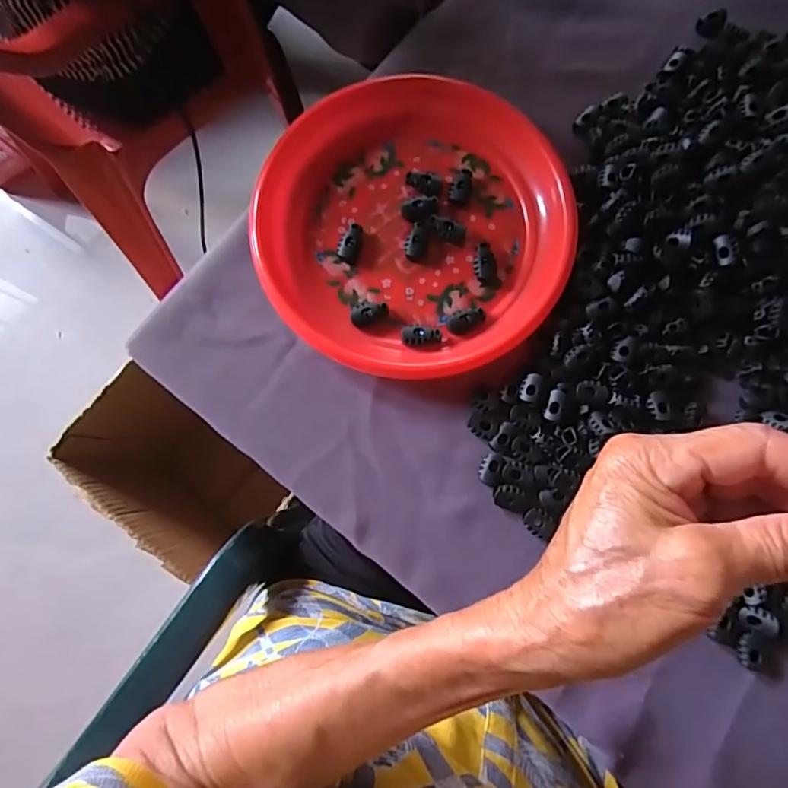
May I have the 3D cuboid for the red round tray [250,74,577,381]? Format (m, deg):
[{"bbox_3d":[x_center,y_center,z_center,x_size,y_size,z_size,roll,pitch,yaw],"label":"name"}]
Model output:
[{"bbox_3d":[0.013,-0.126,0.387,0.218,0.024,0.222,0,80,1],"label":"red round tray"}]

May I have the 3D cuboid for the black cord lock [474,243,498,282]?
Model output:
[{"bbox_3d":[0.068,-0.099,0.390,0.017,0.008,0.030,-3,80,1],"label":"black cord lock"}]

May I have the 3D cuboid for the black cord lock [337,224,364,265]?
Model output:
[{"bbox_3d":[-0.032,-0.114,0.395,0.016,0.010,0.030,18,81,4],"label":"black cord lock"}]

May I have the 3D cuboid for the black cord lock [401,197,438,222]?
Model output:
[{"bbox_3d":[0.021,-0.140,0.398,0.029,0.010,0.018,-17,80,-2],"label":"black cord lock"}]

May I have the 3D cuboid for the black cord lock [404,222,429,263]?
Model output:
[{"bbox_3d":[0.017,-0.114,0.392,0.016,0.010,0.027,14,81,4],"label":"black cord lock"}]

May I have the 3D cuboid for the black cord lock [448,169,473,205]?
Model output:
[{"bbox_3d":[0.052,-0.160,0.400,0.016,0.008,0.029,11,80,3],"label":"black cord lock"}]

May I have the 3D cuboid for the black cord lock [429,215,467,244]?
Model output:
[{"bbox_3d":[0.040,-0.124,0.394,0.029,0.008,0.015,24,81,5],"label":"black cord lock"}]

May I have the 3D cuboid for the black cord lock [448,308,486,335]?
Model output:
[{"bbox_3d":[0.054,-0.054,0.383,0.027,0.010,0.015,-25,80,-3],"label":"black cord lock"}]

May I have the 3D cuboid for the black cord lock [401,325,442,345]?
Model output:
[{"bbox_3d":[0.020,-0.043,0.381,0.028,0.008,0.014,-4,80,0],"label":"black cord lock"}]

